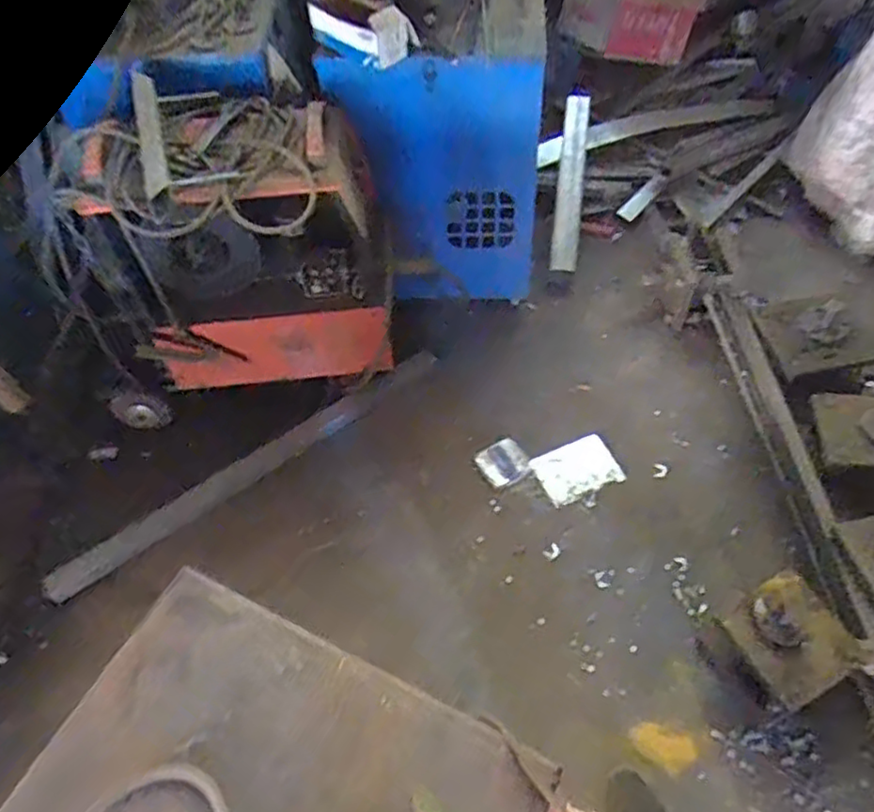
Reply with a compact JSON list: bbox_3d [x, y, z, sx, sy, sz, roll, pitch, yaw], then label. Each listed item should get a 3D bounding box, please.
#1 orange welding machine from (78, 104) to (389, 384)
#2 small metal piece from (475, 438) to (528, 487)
[{"bbox_3d":[-0.436,-0.357,1.571,0.597,0.617,0.328,-10,53,-2],"label":"orange welding machine"},{"bbox_3d":[0.169,0.142,1.678,0.125,0.017,0.108,-25,64,-20],"label":"small metal piece"}]

